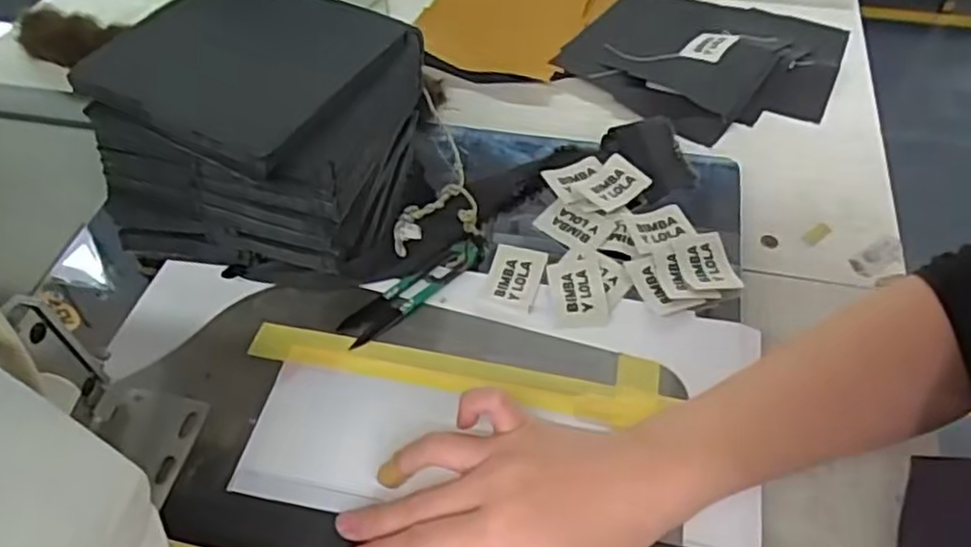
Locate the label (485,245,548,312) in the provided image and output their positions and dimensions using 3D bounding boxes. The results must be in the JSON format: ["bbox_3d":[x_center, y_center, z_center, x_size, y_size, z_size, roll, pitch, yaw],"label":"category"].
[{"bbox_3d":[0.019,0.002,0.468,0.033,0.004,0.045,11,63,15],"label":"label"}]

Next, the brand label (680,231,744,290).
[{"bbox_3d":[0.145,-0.007,0.468,0.030,0.004,0.046,-12,60,-4],"label":"brand label"}]

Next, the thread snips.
[{"bbox_3d":[-0.046,0.009,0.456,0.103,0.010,0.023,-35,57,-24],"label":"thread snips"}]

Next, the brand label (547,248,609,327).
[{"bbox_3d":[0.058,0.009,0.456,0.034,0.004,0.054,-4,56,0],"label":"brand label"}]

